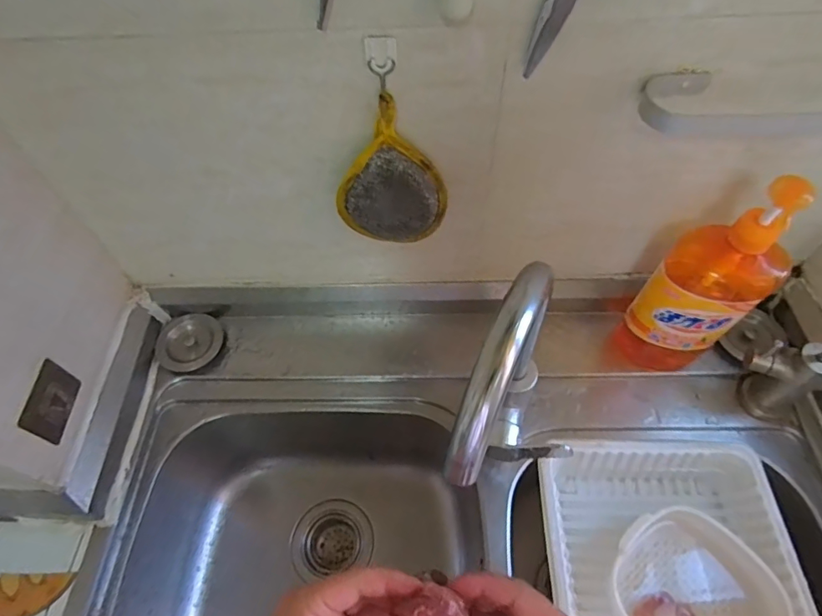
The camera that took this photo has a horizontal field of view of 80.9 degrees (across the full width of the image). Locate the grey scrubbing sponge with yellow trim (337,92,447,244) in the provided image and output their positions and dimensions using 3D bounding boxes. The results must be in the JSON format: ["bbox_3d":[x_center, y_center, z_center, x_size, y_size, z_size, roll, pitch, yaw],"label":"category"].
[{"bbox_3d":[-0.019,-0.121,0.460,0.100,0.143,0.030,-1,57,1],"label":"grey scrubbing sponge with yellow trim"}]

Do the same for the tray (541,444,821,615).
[{"bbox_3d":[0.278,0.307,0.520,0.247,0.091,0.288,-3,57,0],"label":"tray"}]

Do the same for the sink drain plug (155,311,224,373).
[{"bbox_3d":[-0.291,0.045,0.637,0.079,0.020,0.080,-1,57,1],"label":"sink drain plug"}]

